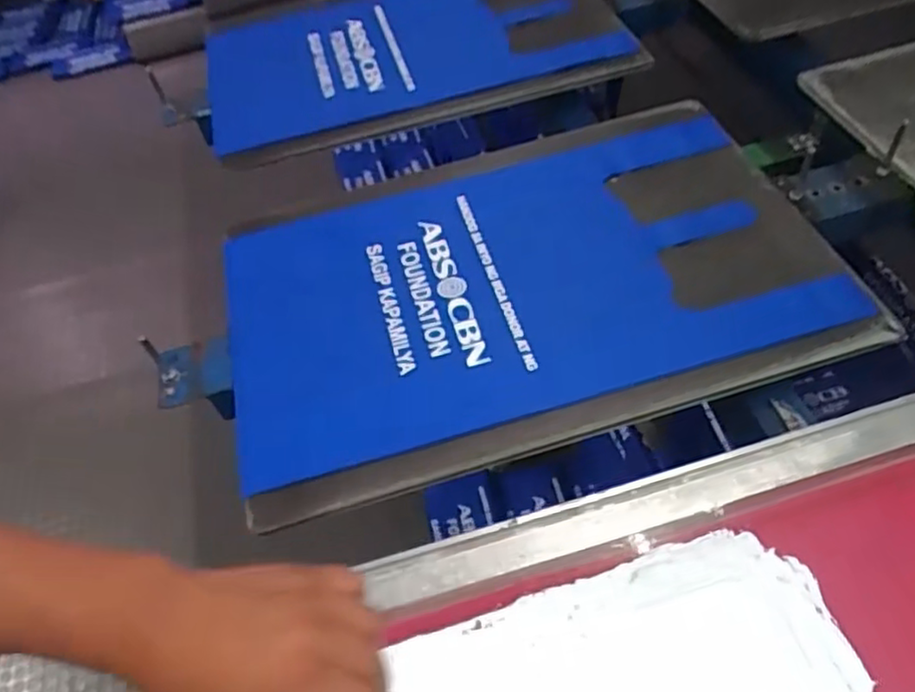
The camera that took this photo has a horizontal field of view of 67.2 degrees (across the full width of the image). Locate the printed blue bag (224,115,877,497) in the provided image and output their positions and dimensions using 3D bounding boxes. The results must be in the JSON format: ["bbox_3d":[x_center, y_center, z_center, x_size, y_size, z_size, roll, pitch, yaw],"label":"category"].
[{"bbox_3d":[0.055,-0.072,0.704,0.566,0.024,0.343,-13,56,-5],"label":"printed blue bag"}]

